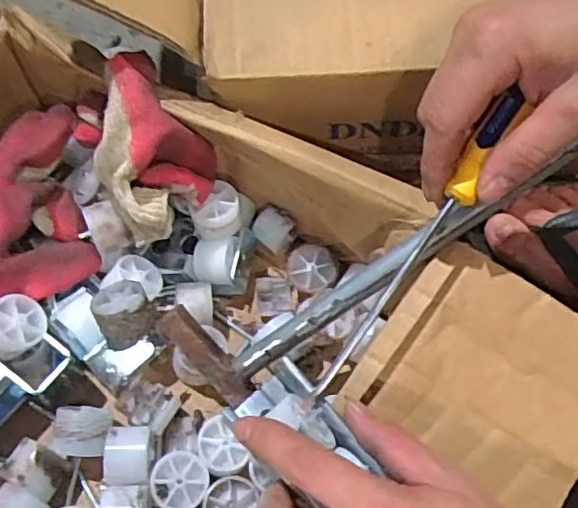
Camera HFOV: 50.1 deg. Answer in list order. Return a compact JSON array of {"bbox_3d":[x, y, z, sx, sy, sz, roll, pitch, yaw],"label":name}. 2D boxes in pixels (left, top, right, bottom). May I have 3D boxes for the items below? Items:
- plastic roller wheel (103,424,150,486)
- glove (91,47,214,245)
[{"bbox_3d":[-0.100,0.127,0.387,0.027,0.029,0.033,2,62,-2],"label":"plastic roller wheel"},{"bbox_3d":[-0.086,-0.066,0.398,0.069,0.078,0.097,-4,63,-5],"label":"glove"}]

